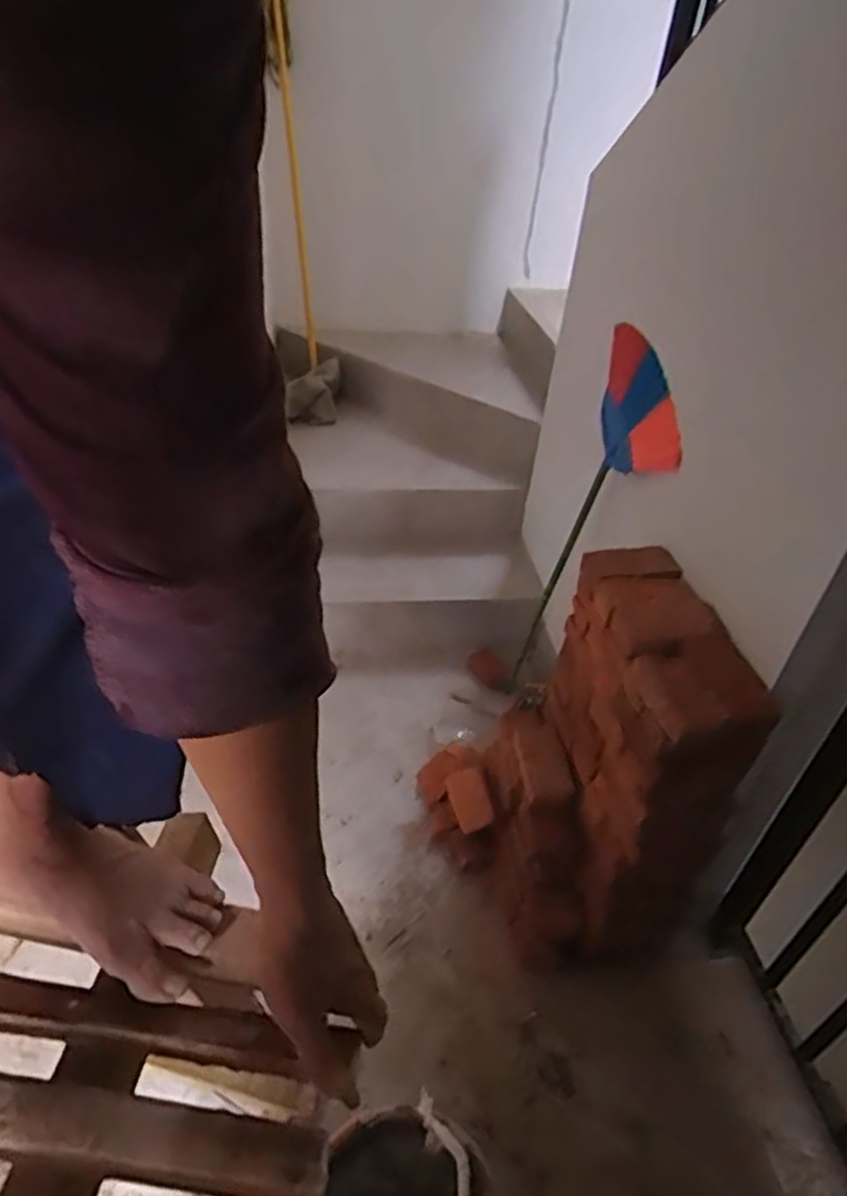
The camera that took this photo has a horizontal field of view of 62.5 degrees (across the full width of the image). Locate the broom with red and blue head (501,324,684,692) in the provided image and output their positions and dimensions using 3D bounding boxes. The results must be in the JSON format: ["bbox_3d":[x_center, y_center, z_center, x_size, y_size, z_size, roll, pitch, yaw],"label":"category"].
[{"bbox_3d":[0.374,-0.062,1.687,0.073,1.089,0.287,-11,48,-21],"label":"broom with red and blue head"}]

